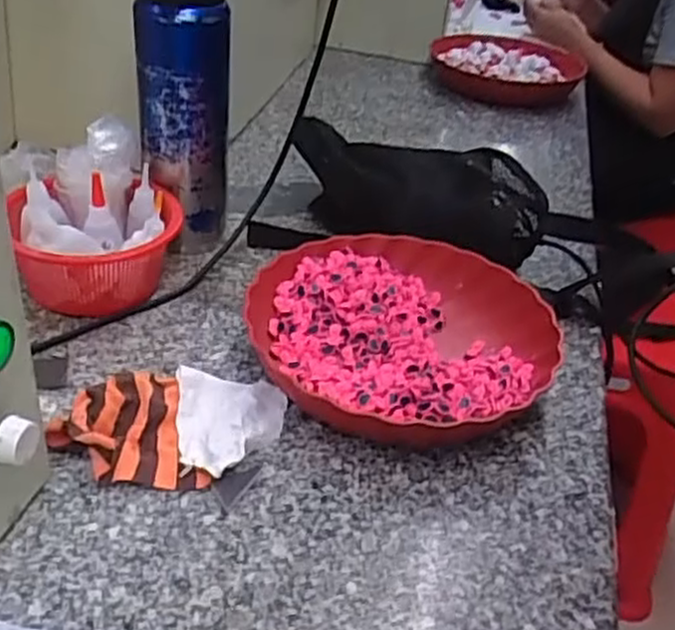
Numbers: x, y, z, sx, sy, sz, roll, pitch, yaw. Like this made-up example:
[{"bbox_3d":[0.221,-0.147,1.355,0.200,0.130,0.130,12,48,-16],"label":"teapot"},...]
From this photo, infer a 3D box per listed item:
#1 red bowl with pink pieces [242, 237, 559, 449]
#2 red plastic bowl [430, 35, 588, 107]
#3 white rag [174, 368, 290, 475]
[{"bbox_3d":[0.048,0.016,0.631,0.248,0.050,0.237,5,34,-3],"label":"red bowl with pink pieces"},{"bbox_3d":[0.280,-0.407,1.281,0.241,0.049,0.241,9,35,6],"label":"red plastic bowl"},{"bbox_3d":[-0.073,0.074,0.549,0.076,0.021,0.107,-1,35,-12],"label":"white rag"}]

